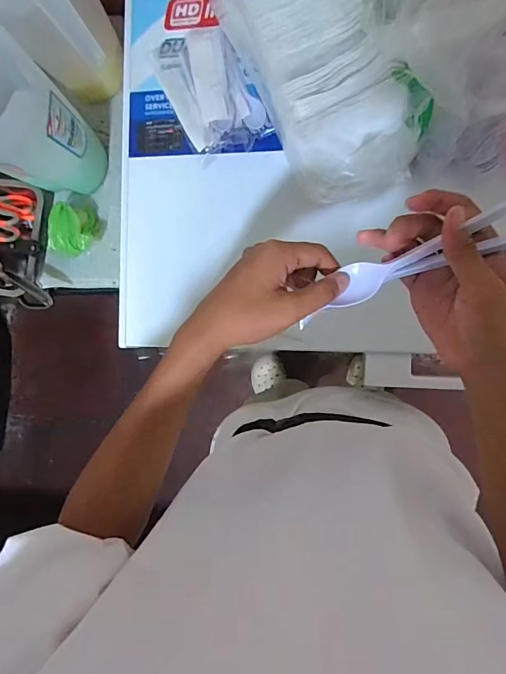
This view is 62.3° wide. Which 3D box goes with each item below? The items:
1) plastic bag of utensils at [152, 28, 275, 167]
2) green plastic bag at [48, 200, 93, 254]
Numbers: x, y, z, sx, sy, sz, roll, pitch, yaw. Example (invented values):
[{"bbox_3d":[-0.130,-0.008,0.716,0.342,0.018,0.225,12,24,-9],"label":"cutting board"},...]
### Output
[{"bbox_3d":[-0.059,-0.336,0.570,0.104,0.019,0.195,-27,85,7],"label":"plastic bag of utensils"},{"bbox_3d":[-0.321,-0.184,0.738,0.055,0.073,0.083,-15,87,7],"label":"green plastic bag"}]

